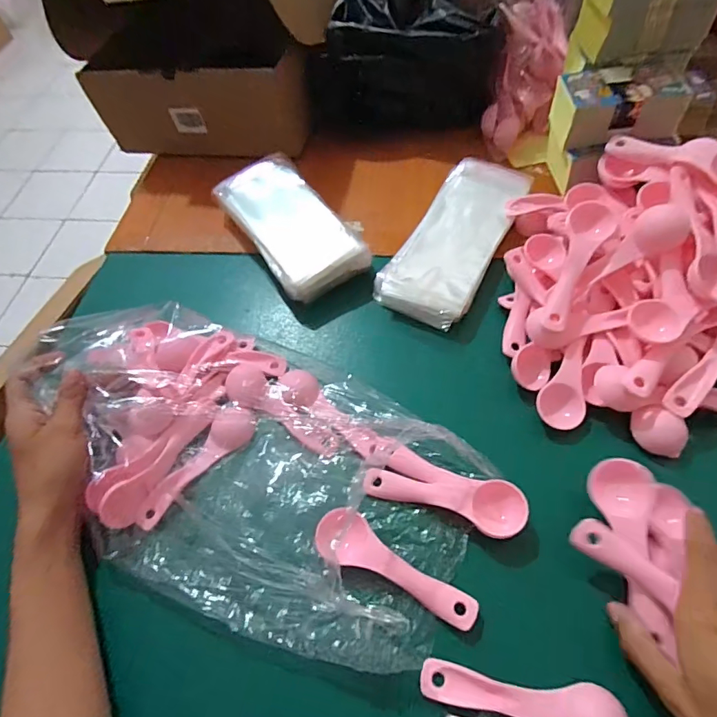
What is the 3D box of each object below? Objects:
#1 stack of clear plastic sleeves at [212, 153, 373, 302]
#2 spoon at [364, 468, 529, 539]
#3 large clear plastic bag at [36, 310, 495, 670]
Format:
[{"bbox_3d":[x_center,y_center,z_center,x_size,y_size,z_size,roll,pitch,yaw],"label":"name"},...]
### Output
[{"bbox_3d":[-0.072,-0.137,0.474,0.091,0.044,0.192,-32,61,-13],"label":"stack of clear plastic sleeves"},{"bbox_3d":[0.059,0.096,0.321,0.111,0.016,0.033,12,57,14],"label":"spoon"},{"bbox_3d":[-0.087,0.070,0.340,0.332,0.055,0.190,16,58,16],"label":"large clear plastic bag"}]

